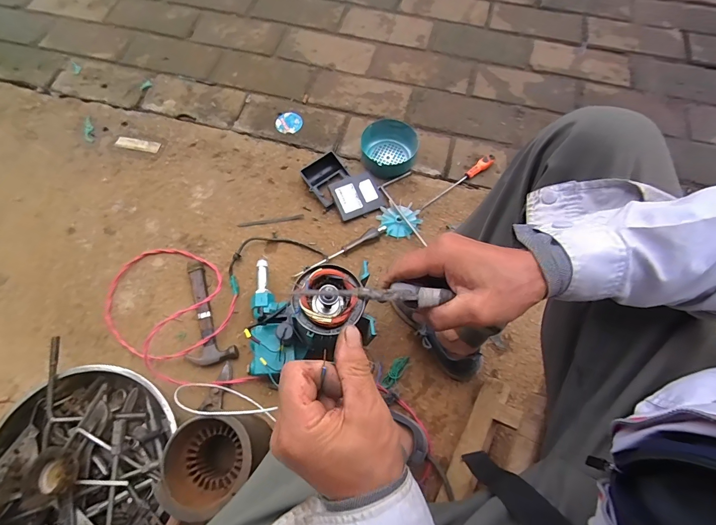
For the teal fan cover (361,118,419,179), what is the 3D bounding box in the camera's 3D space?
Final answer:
[{"bbox_3d":[0.083,-0.294,0.944,0.149,0.064,0.163,1,67,1],"label":"teal fan cover"}]

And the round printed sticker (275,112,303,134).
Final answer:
[{"bbox_3d":[-0.196,-0.397,1.016,0.072,0.009,0.070,0,67,1],"label":"round printed sticker"}]

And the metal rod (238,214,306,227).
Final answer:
[{"bbox_3d":[-0.216,-0.103,0.895,0.161,0.005,0.011,-8,67,-3],"label":"metal rod"}]

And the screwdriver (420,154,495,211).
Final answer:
[{"bbox_3d":[0.259,-0.203,0.915,0.251,0.023,0.030,-38,72,-14],"label":"screwdriver"}]

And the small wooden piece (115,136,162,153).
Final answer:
[{"bbox_3d":[-0.607,-0.326,0.994,0.125,0.004,0.034,12,68,6],"label":"small wooden piece"}]

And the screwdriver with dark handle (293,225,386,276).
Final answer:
[{"bbox_3d":[-0.041,-0.029,0.847,0.239,0.022,0.026,-29,70,-11],"label":"screwdriver with dark handle"}]

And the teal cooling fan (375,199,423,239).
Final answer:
[{"bbox_3d":[0.101,-0.106,0.883,0.104,0.015,0.099,6,67,3],"label":"teal cooling fan"}]

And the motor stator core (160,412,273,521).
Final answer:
[{"bbox_3d":[-0.228,0.332,0.616,0.141,0.176,0.131,0,67,1],"label":"motor stator core"}]

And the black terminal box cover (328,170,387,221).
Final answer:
[{"bbox_3d":[-0.002,-0.167,0.899,0.117,0.020,0.107,-23,79,-12],"label":"black terminal box cover"}]

